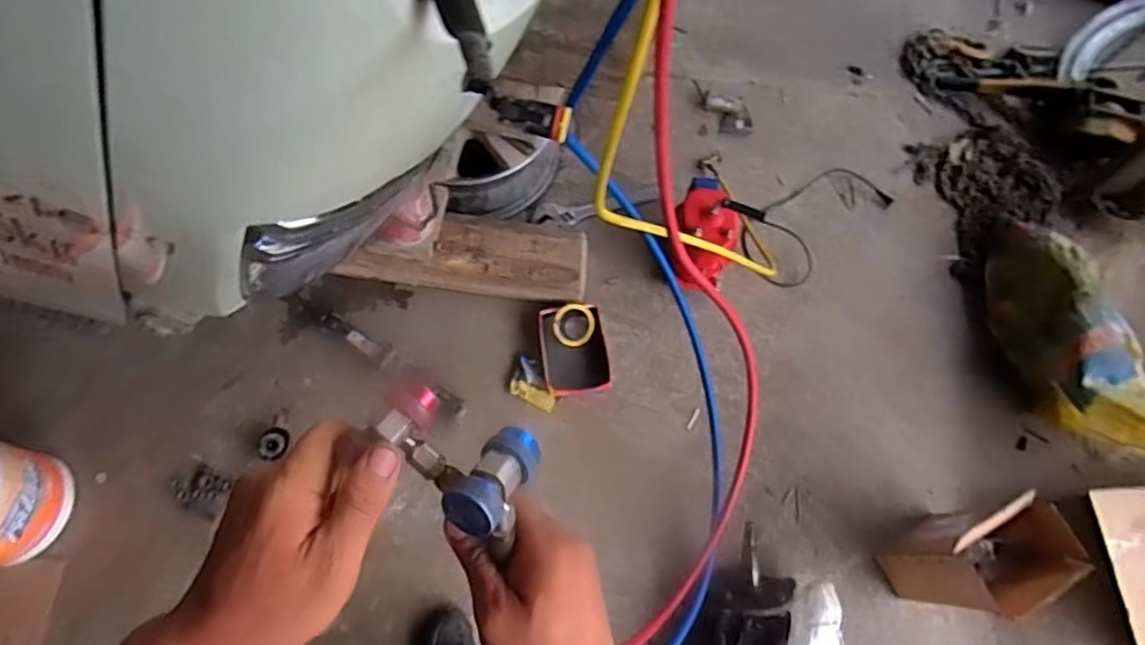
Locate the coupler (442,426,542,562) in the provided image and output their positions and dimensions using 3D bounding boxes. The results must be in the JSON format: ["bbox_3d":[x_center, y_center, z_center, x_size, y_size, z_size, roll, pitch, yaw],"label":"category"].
[{"bbox_3d":[-0.041,0.084,0.333,0.033,0.031,0.061,27,36,4],"label":"coupler"}]

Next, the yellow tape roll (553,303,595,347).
[{"bbox_3d":[0.002,0.005,1.495,0.097,0.025,0.096,0,70,-1],"label":"yellow tape roll"}]

